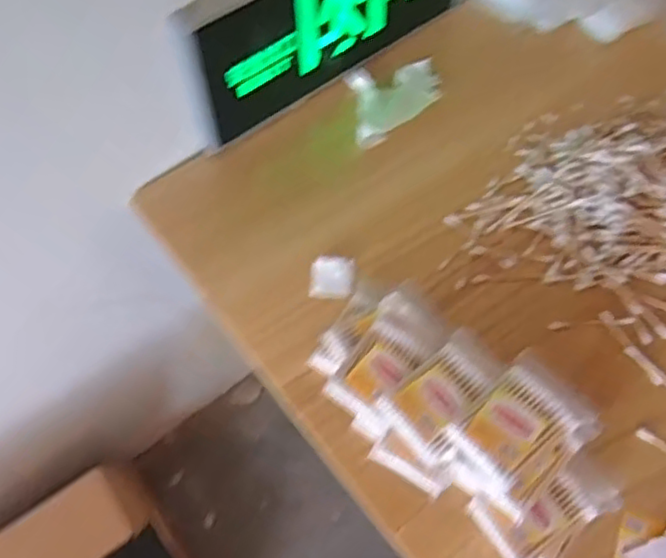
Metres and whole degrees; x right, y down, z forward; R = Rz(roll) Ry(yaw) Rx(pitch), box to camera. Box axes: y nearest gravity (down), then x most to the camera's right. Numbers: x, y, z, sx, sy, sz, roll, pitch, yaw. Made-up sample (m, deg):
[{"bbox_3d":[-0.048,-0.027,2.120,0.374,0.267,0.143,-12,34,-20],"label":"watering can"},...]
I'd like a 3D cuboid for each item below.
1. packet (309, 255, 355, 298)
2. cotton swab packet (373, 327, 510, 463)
[{"bbox_3d":[-0.001,-0.001,0.594,0.037,0.019,0.035,4,60,3],"label":"packet"},{"bbox_3d":[0.085,0.079,0.480,0.096,0.018,0.055,-39,66,-19],"label":"cotton swab packet"}]

